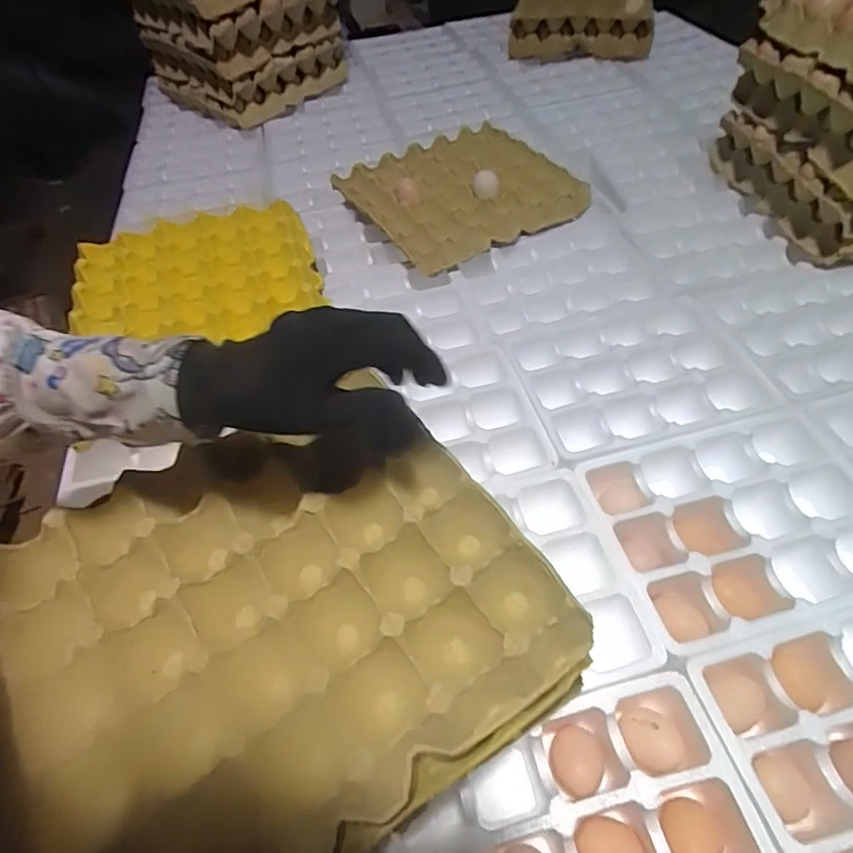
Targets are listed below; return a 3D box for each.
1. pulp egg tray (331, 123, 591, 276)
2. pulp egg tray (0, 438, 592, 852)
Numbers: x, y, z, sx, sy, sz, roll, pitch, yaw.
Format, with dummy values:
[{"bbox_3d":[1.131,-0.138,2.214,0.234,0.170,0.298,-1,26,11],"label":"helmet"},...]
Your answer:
[{"bbox_3d":[0.046,-0.355,0.791,0.296,0.046,0.282,-26,55,-17],"label":"pulp egg tray"},{"bbox_3d":[-0.098,0.114,0.330,0.301,0.055,0.268,-27,55,-17],"label":"pulp egg tray"}]

